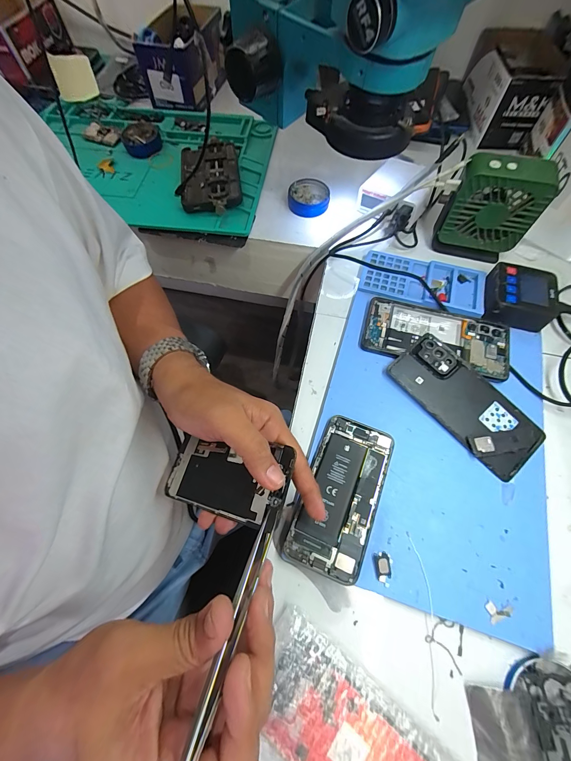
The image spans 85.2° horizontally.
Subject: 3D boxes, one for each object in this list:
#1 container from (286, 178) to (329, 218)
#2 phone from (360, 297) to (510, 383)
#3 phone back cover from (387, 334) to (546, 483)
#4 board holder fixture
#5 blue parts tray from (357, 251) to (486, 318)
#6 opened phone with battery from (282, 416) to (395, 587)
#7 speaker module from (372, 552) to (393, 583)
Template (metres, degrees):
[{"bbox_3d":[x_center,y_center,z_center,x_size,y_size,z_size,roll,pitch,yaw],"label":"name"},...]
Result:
[{"bbox_3d":[0.037,-0.273,0.466,0.059,0.026,0.060,0,64,0],"label":"container"},{"bbox_3d":[0.170,-0.050,0.353,0.159,0.011,0.074,15,65,7],"label":"phone"},{"bbox_3d":[0.185,0.022,0.322,0.070,0.008,0.153,-37,70,-16],"label":"phone back cover"},{"bbox_3d":[-0.115,-0.316,0.475,0.086,0.017,0.164,-7,65,-3],"label":"board holder fixture"},{"bbox_3d":[0.171,-0.124,0.388,0.148,0.009,0.074,17,66,8],"label":"blue parts tray"},{"bbox_3d":[0.053,0.104,0.287,0.067,0.007,0.137,21,68,8],"label":"opened phone with battery"},{"bbox_3d":[0.083,0.158,0.263,0.015,0.005,0.021,-2,64,-1],"label":"speaker module"}]

